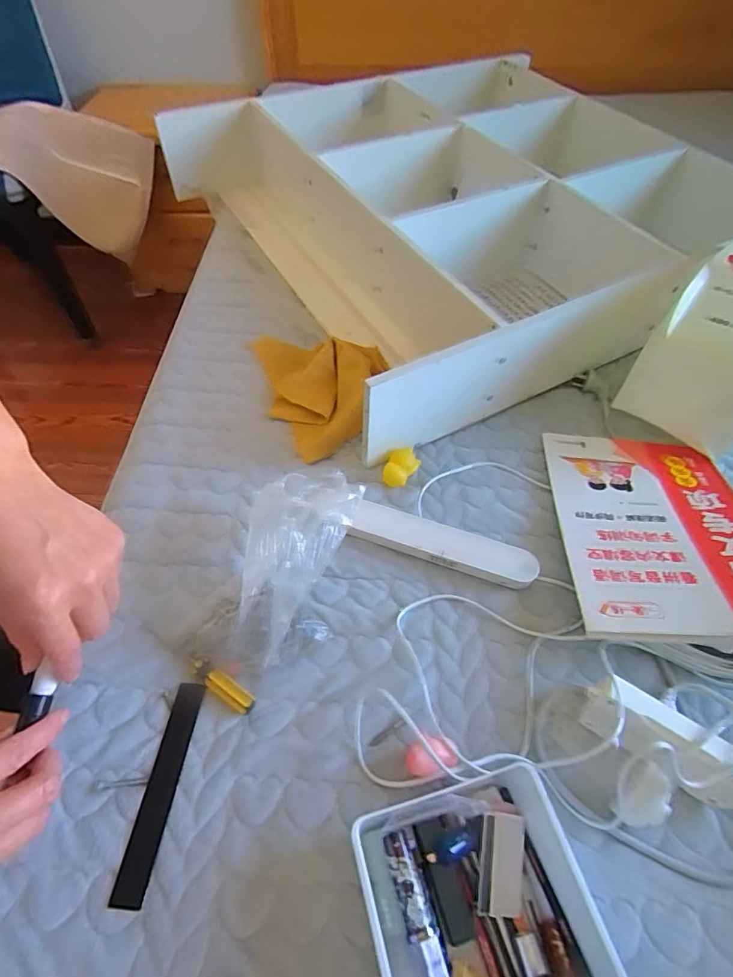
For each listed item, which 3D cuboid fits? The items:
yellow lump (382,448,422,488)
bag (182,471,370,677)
[{"bbox_3d":[0.044,-0.027,0.593,0.034,0.026,0.051,21,55,17],"label":"yellow lump"},{"bbox_3d":[-0.088,0.074,0.457,0.079,0.112,0.201,28,57,18],"label":"bag"}]

